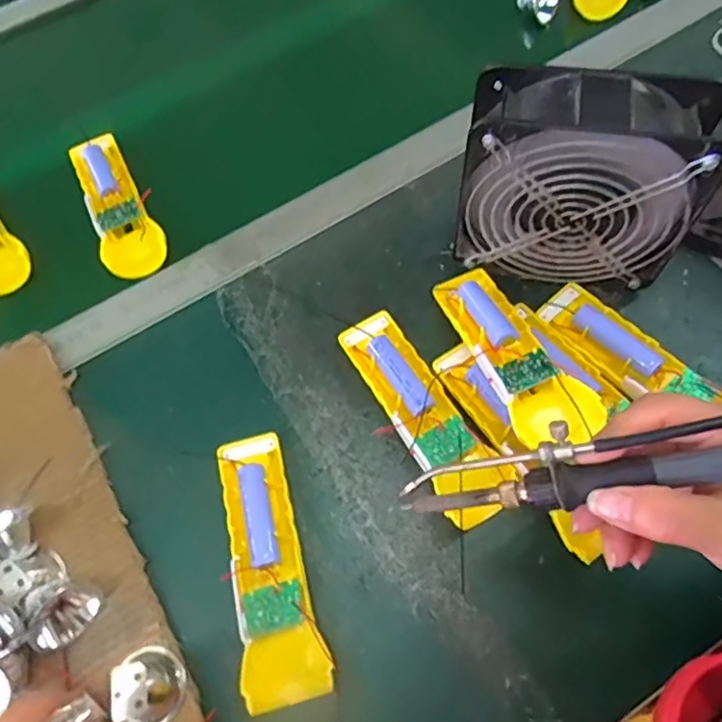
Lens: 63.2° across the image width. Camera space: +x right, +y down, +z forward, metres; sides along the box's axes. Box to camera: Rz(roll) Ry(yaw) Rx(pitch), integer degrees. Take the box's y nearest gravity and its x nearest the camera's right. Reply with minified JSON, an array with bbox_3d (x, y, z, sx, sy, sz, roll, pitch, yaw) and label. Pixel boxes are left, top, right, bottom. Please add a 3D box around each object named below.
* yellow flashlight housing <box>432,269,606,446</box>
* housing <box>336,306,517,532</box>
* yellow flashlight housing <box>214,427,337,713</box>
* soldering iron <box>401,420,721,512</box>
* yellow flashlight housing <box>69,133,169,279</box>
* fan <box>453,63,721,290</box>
[{"bbox_3d":[0.096,-0.006,0.386,0.049,0.022,0.158,-20,47,-6],"label":"yellow flashlight housing"},{"bbox_3d":[0.040,0.034,0.404,0.049,0.033,0.164,-30,66,-11],"label":"housing"},{"bbox_3d":[-0.057,0.124,0.369,0.047,0.031,0.160,-14,64,-3],"label":"yellow flashlight housing"},{"bbox_3d":[0.110,0.041,0.243,0.201,0.022,0.025,-13,62,22],"label":"soldering iron"},{"bbox_3d":[-0.216,-0.139,0.509,0.050,0.024,0.164,-28,66,-10],"label":"yellow flashlight housing"},{"bbox_3d":[0.144,-0.115,0.402,0.146,0.151,0.059,9,65,8],"label":"fan"}]

